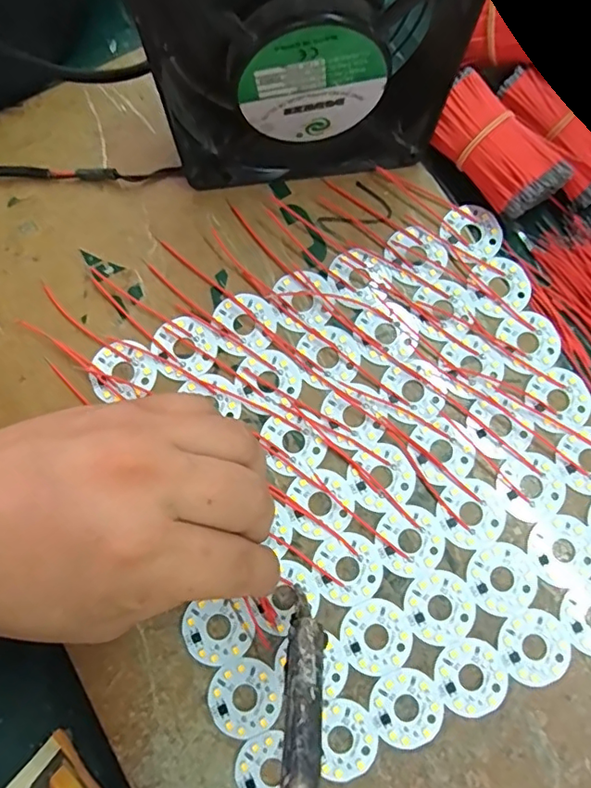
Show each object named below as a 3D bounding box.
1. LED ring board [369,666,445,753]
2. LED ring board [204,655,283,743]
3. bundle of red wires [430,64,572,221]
[{"bbox_3d":[0.047,0.133,0.223,0.030,0.004,0.030,42,82,7],"label":"LED ring board"},{"bbox_3d":[-0.021,0.129,0.223,0.031,0.004,0.030,-44,83,-8],"label":"LED ring board"},{"bbox_3d":[0.093,-0.115,0.257,0.031,0.031,0.068,-41,82,-8],"label":"bundle of red wires"}]

